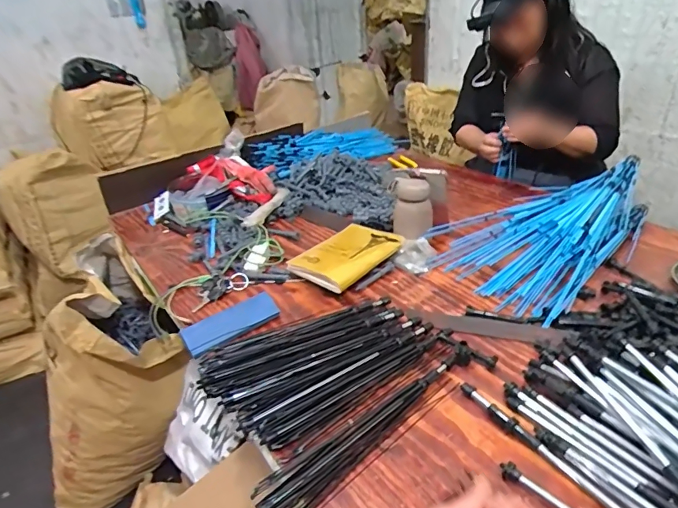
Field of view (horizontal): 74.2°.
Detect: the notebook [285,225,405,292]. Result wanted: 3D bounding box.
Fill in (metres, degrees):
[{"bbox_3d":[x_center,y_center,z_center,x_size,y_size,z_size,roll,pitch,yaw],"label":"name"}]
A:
[{"bbox_3d":[0.015,-0.002,0.886,0.138,0.028,0.203,25,45,38],"label":"notebook"}]

